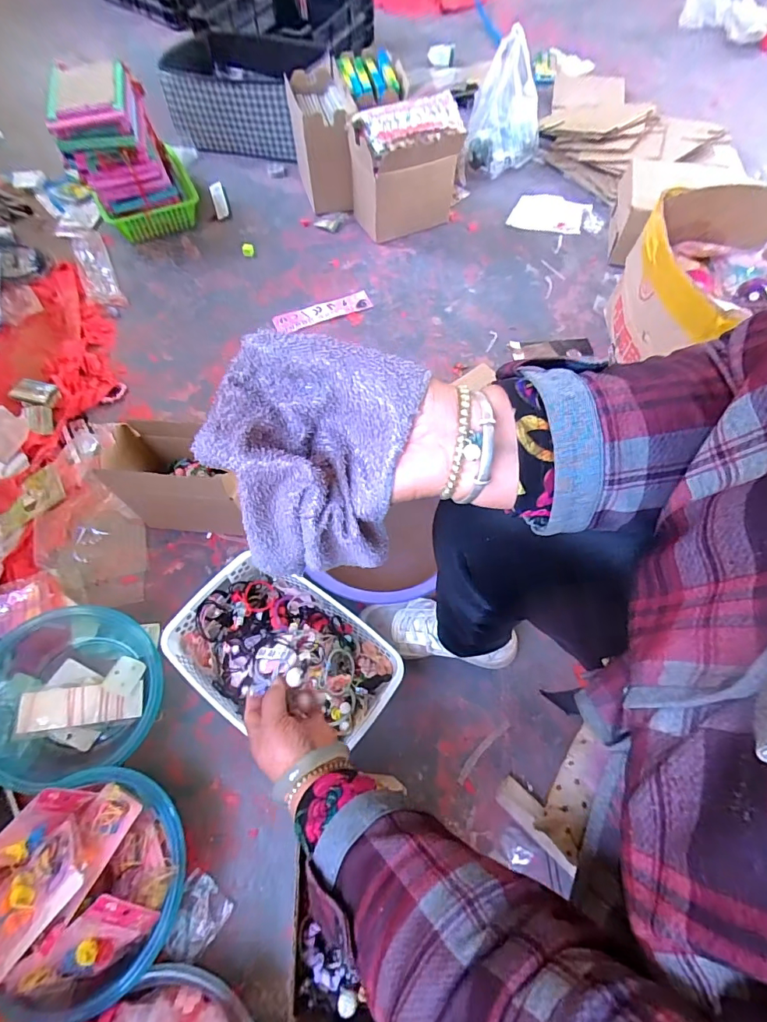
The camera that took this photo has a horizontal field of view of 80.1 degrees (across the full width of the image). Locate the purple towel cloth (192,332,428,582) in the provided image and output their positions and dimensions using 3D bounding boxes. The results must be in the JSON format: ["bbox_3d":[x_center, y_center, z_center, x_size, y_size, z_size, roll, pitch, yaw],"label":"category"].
[{"bbox_3d":[-0.045,-0.024,0.283,0.109,0.129,0.087,18,62,9],"label":"purple towel cloth"}]

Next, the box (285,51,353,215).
[{"bbox_3d":[-0.171,-0.999,1.229,0.130,0.218,0.335,-10,61,-6],"label":"box"}]

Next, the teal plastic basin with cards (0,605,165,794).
[{"bbox_3d":[-0.446,0.257,0.623,0.246,0.093,0.212,-11,61,-7],"label":"teal plastic basin with cards"}]

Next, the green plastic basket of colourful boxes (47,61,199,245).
[{"bbox_3d":[-0.659,-0.919,1.171,0.260,0.292,0.304,-19,62,-11],"label":"green plastic basket of colourful boxes"}]

